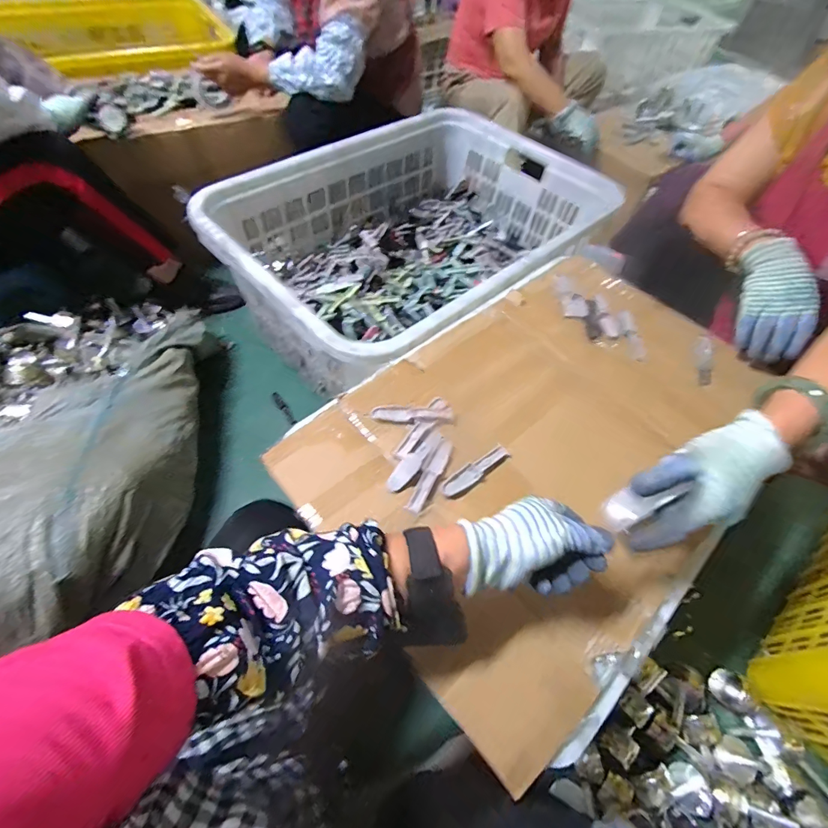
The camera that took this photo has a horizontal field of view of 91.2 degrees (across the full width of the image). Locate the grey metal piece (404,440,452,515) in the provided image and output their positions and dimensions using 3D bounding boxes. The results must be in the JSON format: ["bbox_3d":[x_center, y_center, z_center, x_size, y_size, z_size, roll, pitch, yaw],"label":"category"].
[{"bbox_3d":[0.021,0.072,0.488,0.020,0.005,0.104,27,59,13],"label":"grey metal piece"}]

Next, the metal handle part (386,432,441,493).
[{"bbox_3d":[0.002,0.056,0.494,0.022,0.009,0.099,33,61,16],"label":"metal handle part"}]

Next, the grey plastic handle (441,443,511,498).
[{"bbox_3d":[0.075,0.069,0.497,0.099,0.005,0.023,-34,66,-23],"label":"grey plastic handle"}]

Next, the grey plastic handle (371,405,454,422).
[{"bbox_3d":[-0.001,0.000,0.530,0.105,0.012,0.022,6,57,-1],"label":"grey plastic handle"}]

